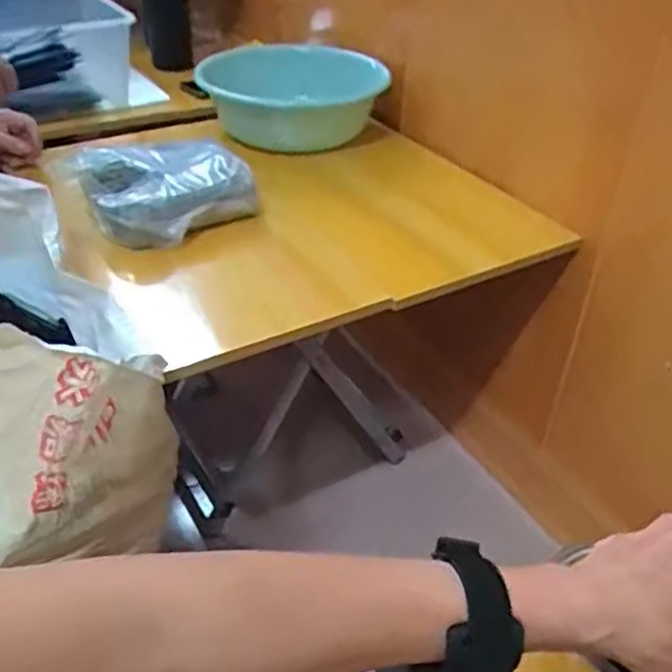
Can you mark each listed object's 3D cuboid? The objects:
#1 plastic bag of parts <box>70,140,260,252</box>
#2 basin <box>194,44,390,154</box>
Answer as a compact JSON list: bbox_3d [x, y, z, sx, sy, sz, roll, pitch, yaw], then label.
[{"bbox_3d":[-0.236,-0.211,0.975,0.216,0.094,0.206,-26,45,-32],"label":"plastic bag of parts"},{"bbox_3d":[-0.062,-0.406,1.244,0.326,0.133,0.307,1,37,-1],"label":"basin"}]

